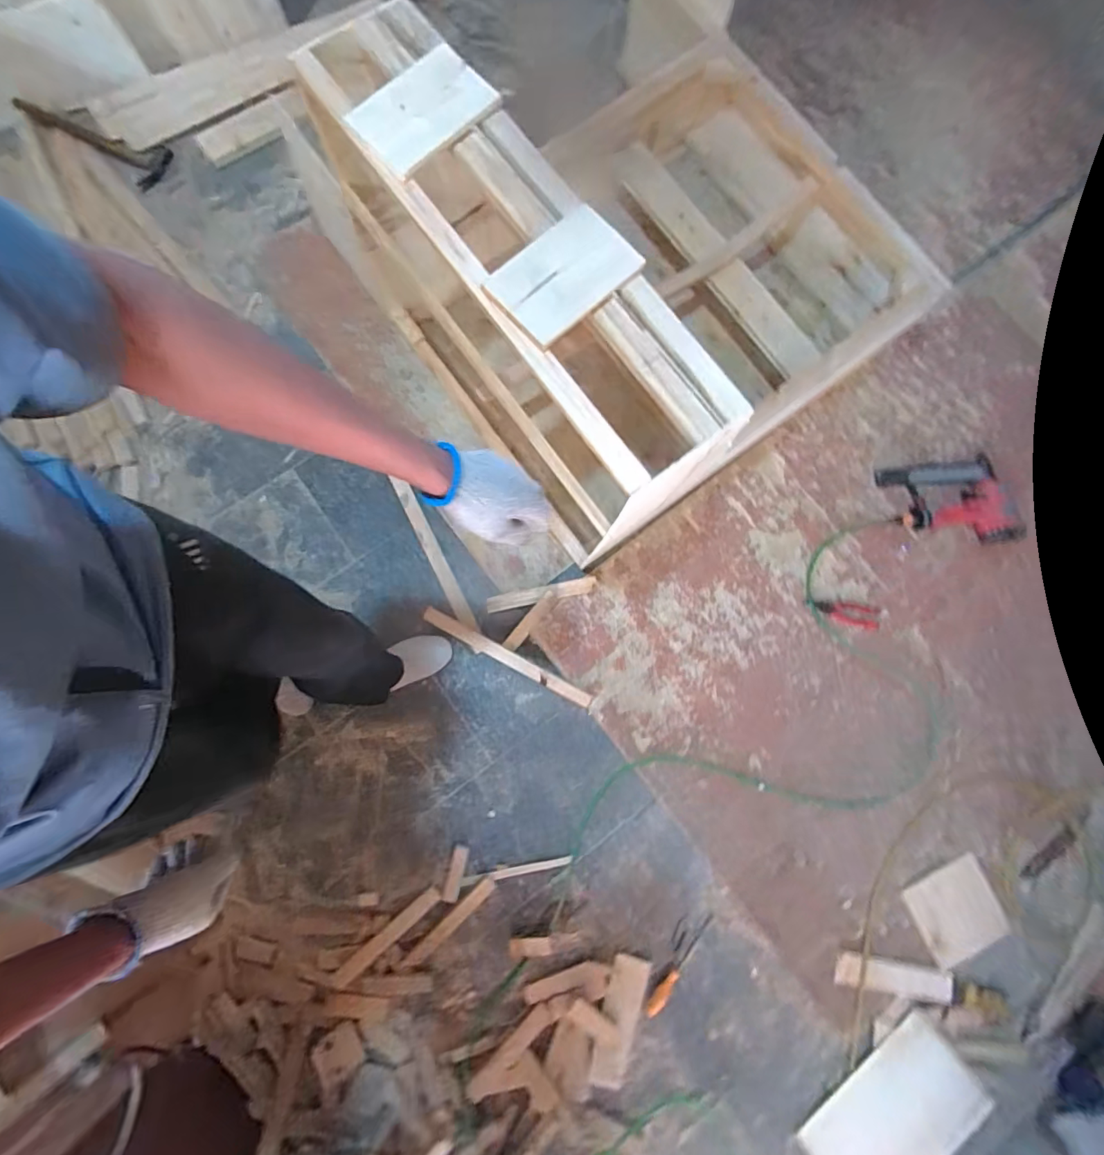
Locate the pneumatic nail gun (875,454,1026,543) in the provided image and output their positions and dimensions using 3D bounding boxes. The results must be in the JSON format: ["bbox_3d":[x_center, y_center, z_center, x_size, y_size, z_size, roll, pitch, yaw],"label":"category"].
[{"bbox_3d":[0.995,-0.190,1.252,0.287,0.084,0.228,-8,82,-4],"label":"pneumatic nail gun"}]

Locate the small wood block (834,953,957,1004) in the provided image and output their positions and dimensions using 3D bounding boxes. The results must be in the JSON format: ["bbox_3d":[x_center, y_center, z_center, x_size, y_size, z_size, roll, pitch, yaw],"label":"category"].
[{"bbox_3d":[0.766,0.897,1.128,0.253,0.022,0.067,10,82,-1],"label":"small wood block"}]

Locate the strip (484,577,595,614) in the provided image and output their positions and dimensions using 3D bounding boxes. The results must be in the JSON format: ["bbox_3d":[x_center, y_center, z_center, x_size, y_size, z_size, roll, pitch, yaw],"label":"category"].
[{"bbox_3d":[-0.024,0.041,1.229,0.266,0.022,0.038,-11,82,-4],"label":"strip"}]

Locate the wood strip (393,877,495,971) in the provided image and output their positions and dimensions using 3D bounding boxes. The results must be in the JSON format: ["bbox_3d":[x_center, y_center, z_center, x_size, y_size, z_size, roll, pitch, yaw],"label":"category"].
[{"bbox_3d":[-0.233,0.779,1.130,0.261,0.016,0.035,-41,85,-7],"label":"wood strip"}]

